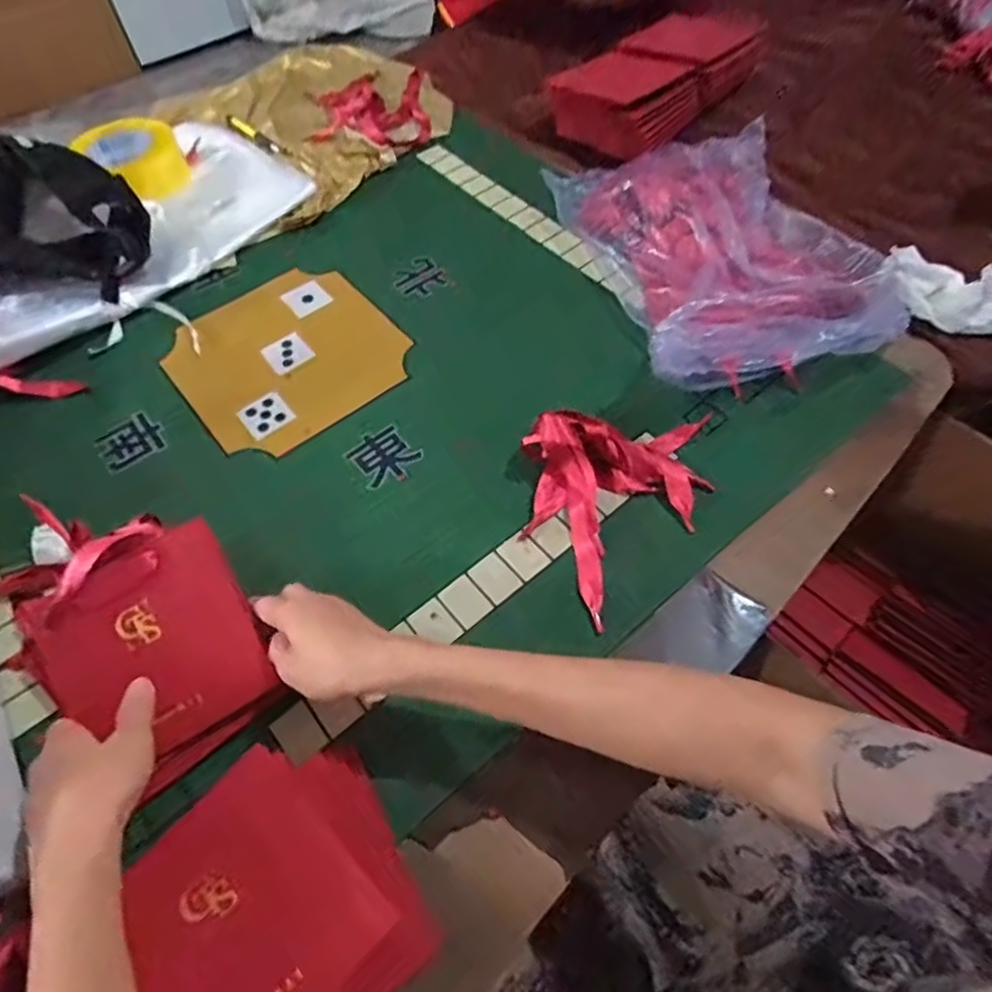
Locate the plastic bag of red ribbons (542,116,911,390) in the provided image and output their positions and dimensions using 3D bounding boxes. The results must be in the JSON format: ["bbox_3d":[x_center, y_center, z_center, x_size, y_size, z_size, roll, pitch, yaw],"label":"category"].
[{"bbox_3d":[0.222,-0.271,0.646,0.265,0.087,0.368,-13,59,-7],"label":"plastic bag of red ribbons"}]

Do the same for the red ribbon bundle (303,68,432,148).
[{"bbox_3d":[-0.175,-0.543,0.869,0.158,0.029,0.221,-7,58,-3],"label":"red ribbon bundle"}]

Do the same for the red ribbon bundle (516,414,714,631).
[{"bbox_3d":[0.106,0.007,0.516,0.163,0.048,0.191,0,58,1],"label":"red ribbon bundle"}]

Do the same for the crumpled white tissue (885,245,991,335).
[{"bbox_3d":[0.451,-0.201,0.619,0.129,0.037,0.064,34,64,5],"label":"crumpled white tissue"}]

